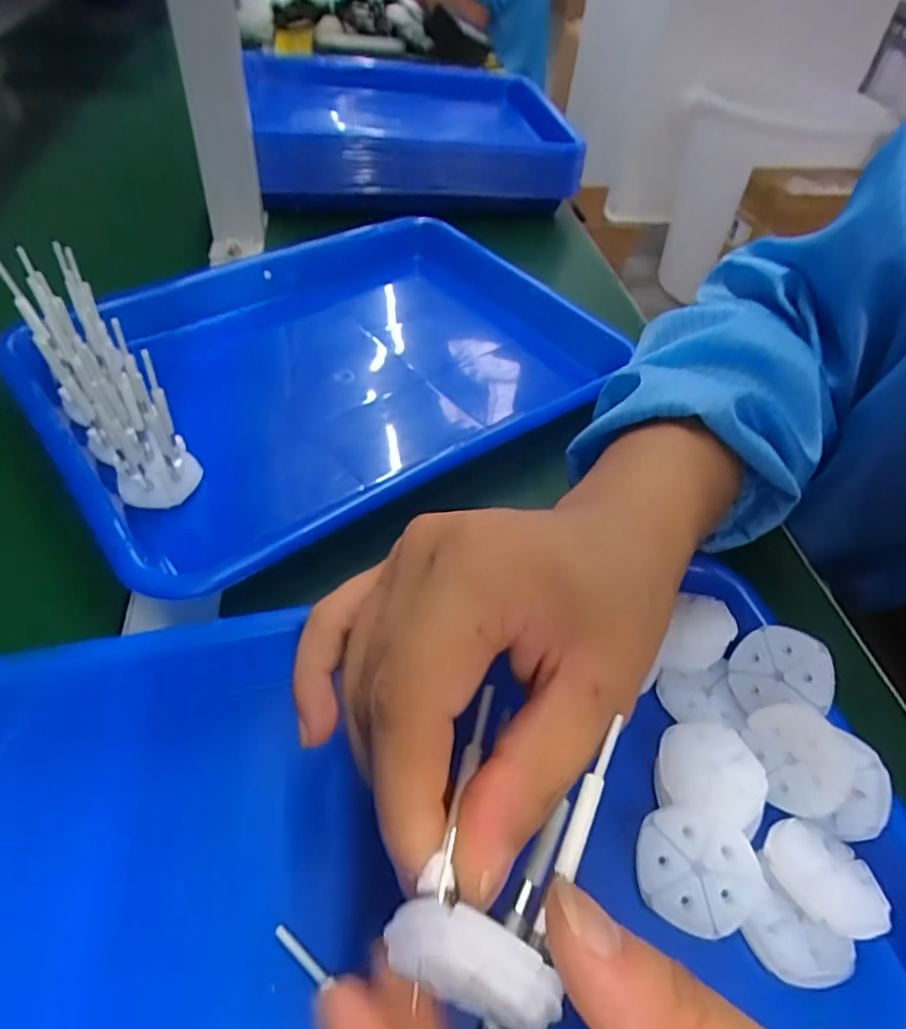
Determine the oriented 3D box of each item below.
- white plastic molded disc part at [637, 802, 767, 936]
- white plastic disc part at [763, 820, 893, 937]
[{"bbox_3d":[0.082,0.119,0.208,0.040,0.007,0.036,19,68,17],"label":"white plastic molded disc part"},{"bbox_3d":[0.125,0.121,0.207,0.036,0.010,0.033,3,47,-3],"label":"white plastic disc part"}]

